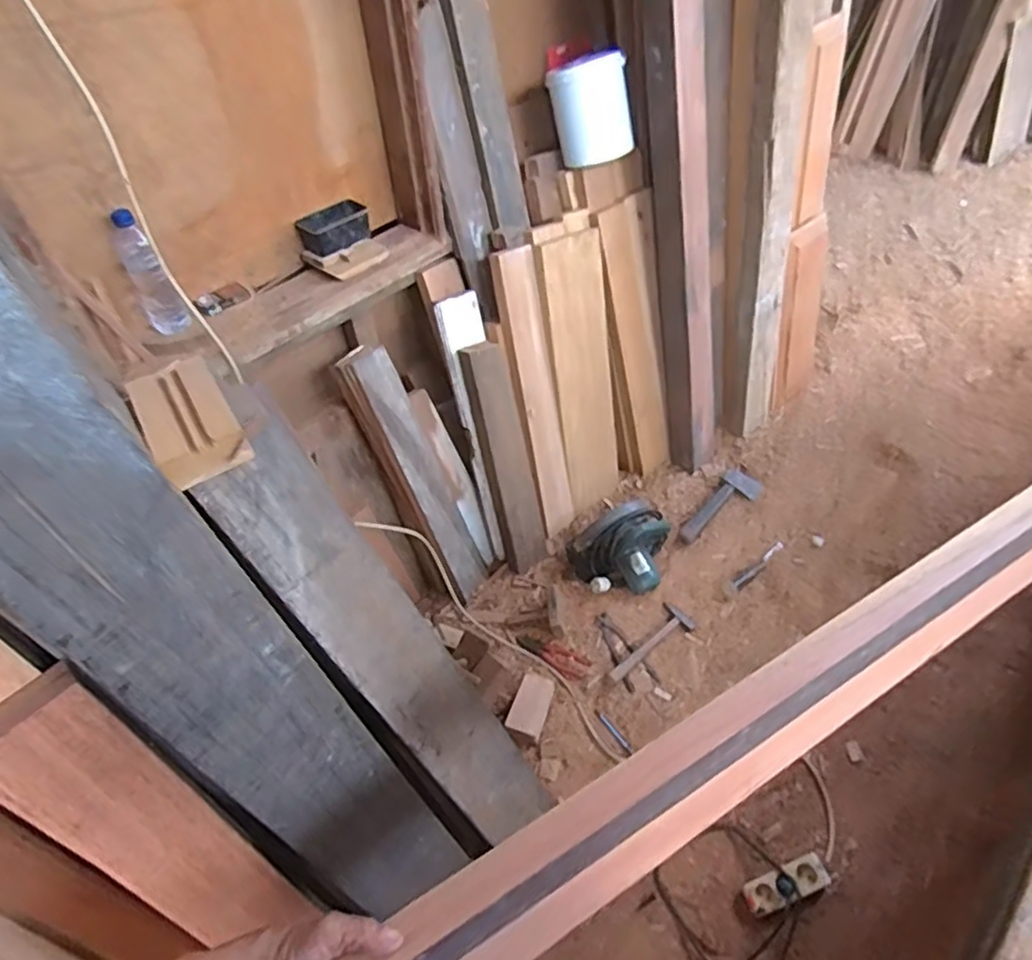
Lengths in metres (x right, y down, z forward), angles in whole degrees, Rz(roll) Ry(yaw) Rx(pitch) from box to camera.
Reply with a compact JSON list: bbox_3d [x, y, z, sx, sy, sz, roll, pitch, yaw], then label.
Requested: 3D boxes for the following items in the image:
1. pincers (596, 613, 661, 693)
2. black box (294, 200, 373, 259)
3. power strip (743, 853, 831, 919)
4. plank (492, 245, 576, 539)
[{"bbox_3d":[0.248,0.416,1.589,0.083,0.019,0.218,-26,51,-18],"label":"pincers"},{"bbox_3d":[-0.385,-0.538,1.404,0.077,0.063,0.149,31,57,29],"label":"black box"},{"bbox_3d":[0.517,0.775,1.253,0.159,0.032,0.059,-27,49,2],"label":"power strip"},{"bbox_3d":[0.056,-0.196,1.683,0.111,0.755,0.032,-16,23,-10],"label":"plank"}]

